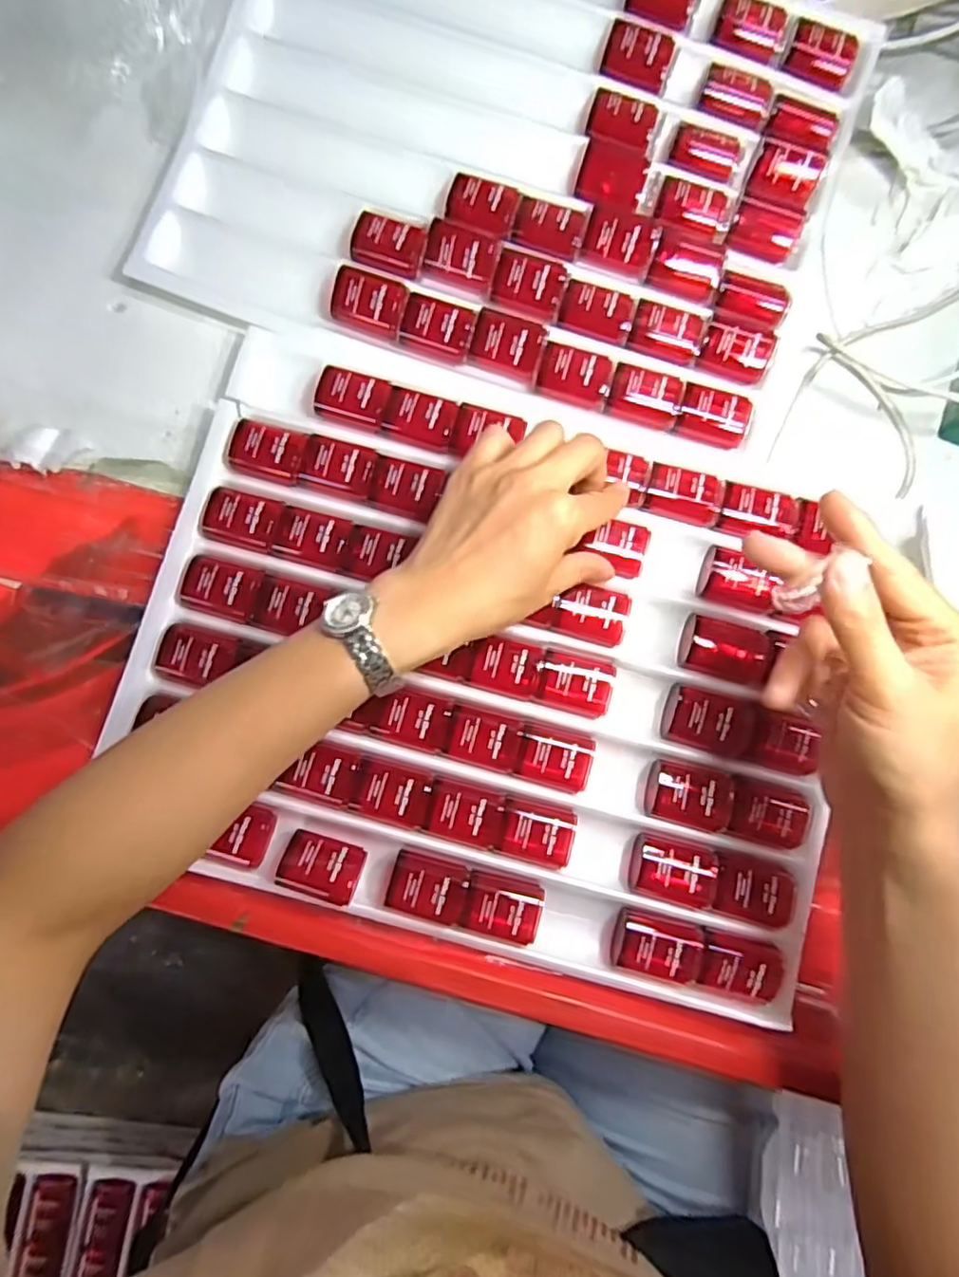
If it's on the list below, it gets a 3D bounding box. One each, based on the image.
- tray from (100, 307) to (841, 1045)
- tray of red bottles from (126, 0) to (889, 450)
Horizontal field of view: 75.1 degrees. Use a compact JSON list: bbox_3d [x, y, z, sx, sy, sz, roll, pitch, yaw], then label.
[{"bbox_3d":[0.009,0.011,0.349,0.378,0.044,0.296,15,79,4],"label":"tray"},{"bbox_3d":[0.022,-0.311,0.381,0.392,0.034,0.318,17,79,4],"label":"tray of red bottles"}]

